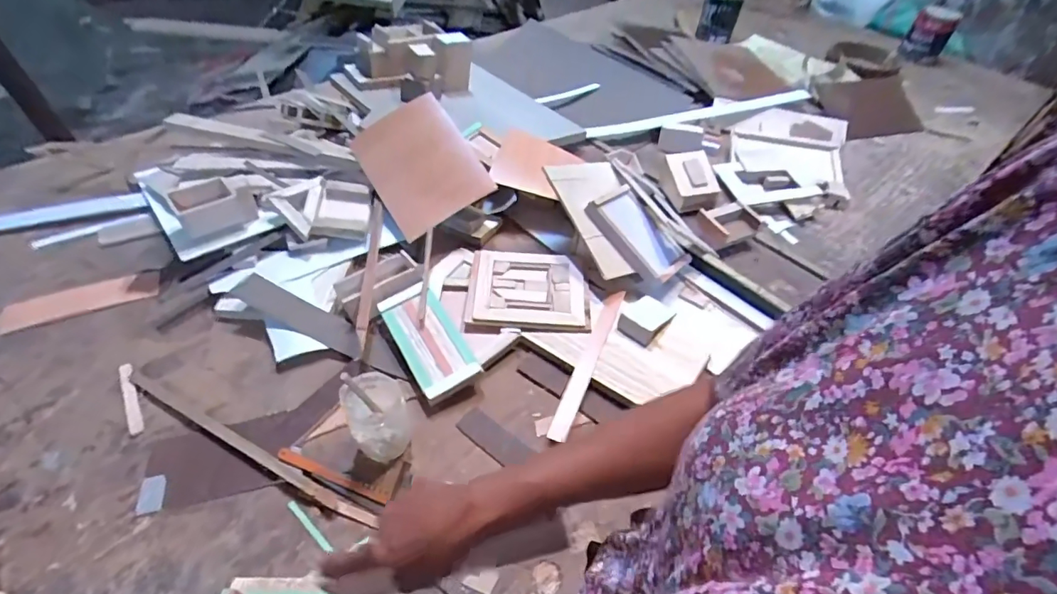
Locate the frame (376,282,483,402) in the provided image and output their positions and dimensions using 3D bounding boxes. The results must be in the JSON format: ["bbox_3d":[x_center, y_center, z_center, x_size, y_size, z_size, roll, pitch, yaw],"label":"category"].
[{"bbox_3d":[-0.135,0.053,0.658,0.080,0.017,0.183,-24,53,-21],"label":"frame"}]

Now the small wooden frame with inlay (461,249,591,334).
[{"bbox_3d":[-0.002,-0.013,0.724,0.175,0.012,0.150,0,48,-2],"label":"small wooden frame with inlay"}]

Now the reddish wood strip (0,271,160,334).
[{"bbox_3d":[-0.659,0.006,0.710,0.206,0.013,0.047,-16,50,-15],"label":"reddish wood strip"}]

